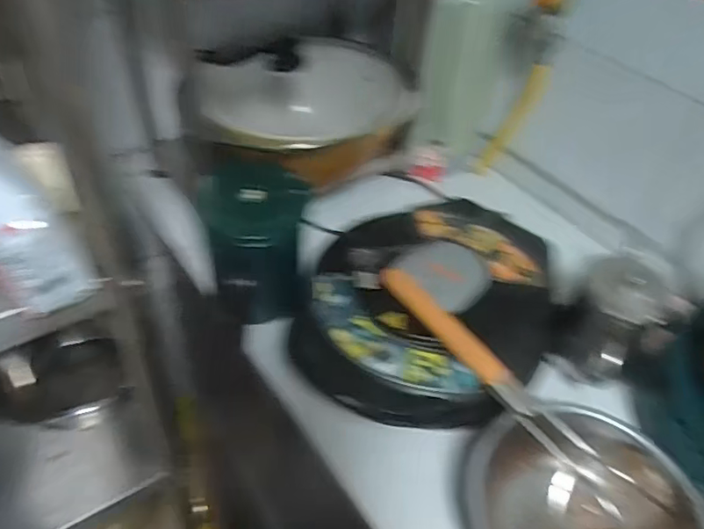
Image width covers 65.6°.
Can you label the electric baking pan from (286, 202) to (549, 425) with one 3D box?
[{"bbox_3d":[0.106,0.044,0.676,0.271,0.101,0.374,31,49,22],"label":"electric baking pan"}]

